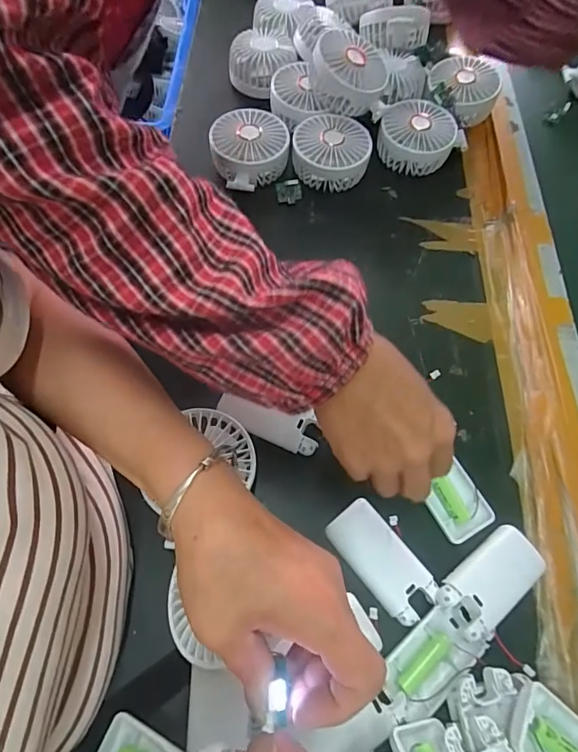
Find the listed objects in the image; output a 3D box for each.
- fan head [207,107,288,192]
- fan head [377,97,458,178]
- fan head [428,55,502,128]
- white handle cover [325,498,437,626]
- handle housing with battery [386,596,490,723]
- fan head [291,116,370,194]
[{"bbox_3d":[-0.047,-0.257,0.501,0.085,0.041,0.084,1,64,-1],"label":"fan head"},{"bbox_3d":[0.149,-0.275,0.522,0.083,0.049,0.080,1,64,-1],"label":"fan head"},{"bbox_3d":[0.214,-0.355,0.552,0.080,0.043,0.087,-14,65,-8],"label":"fan head"},{"bbox_3d":[0.072,0.144,0.347,0.043,0.009,0.090,-36,70,-17],"label":"white handle cover"},{"bbox_3d":[0.107,0.201,0.319,0.082,0.025,0.043,-35,70,-17],"label":"handle housing with battery"},{"bbox_3d":[0.047,-0.251,0.505,0.086,0.047,0.085,-1,64,-2],"label":"fan head"}]

